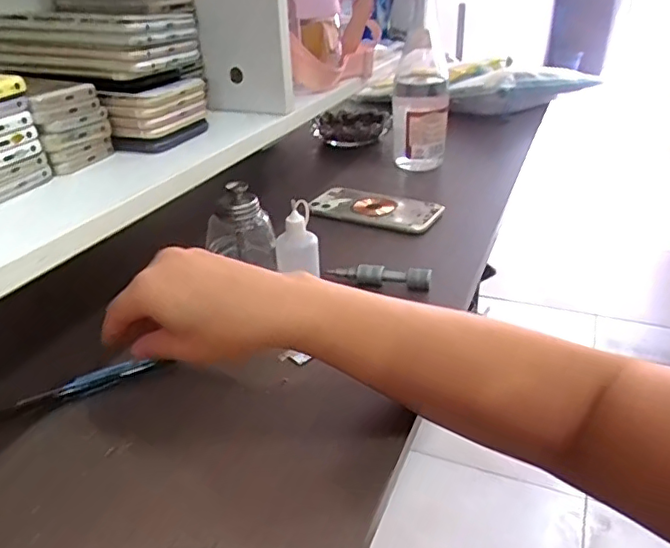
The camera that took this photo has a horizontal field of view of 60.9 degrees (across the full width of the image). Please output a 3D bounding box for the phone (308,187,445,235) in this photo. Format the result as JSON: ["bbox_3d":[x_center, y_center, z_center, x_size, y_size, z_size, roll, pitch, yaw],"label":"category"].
[{"bbox_3d":[0.045,-0.076,0.656,0.151,0.014,0.074,14,33,23],"label":"phone"}]

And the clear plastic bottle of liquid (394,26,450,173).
[{"bbox_3d":[0.116,-0.229,0.770,0.073,0.160,0.087,3,31,7],"label":"clear plastic bottle of liquid"}]

